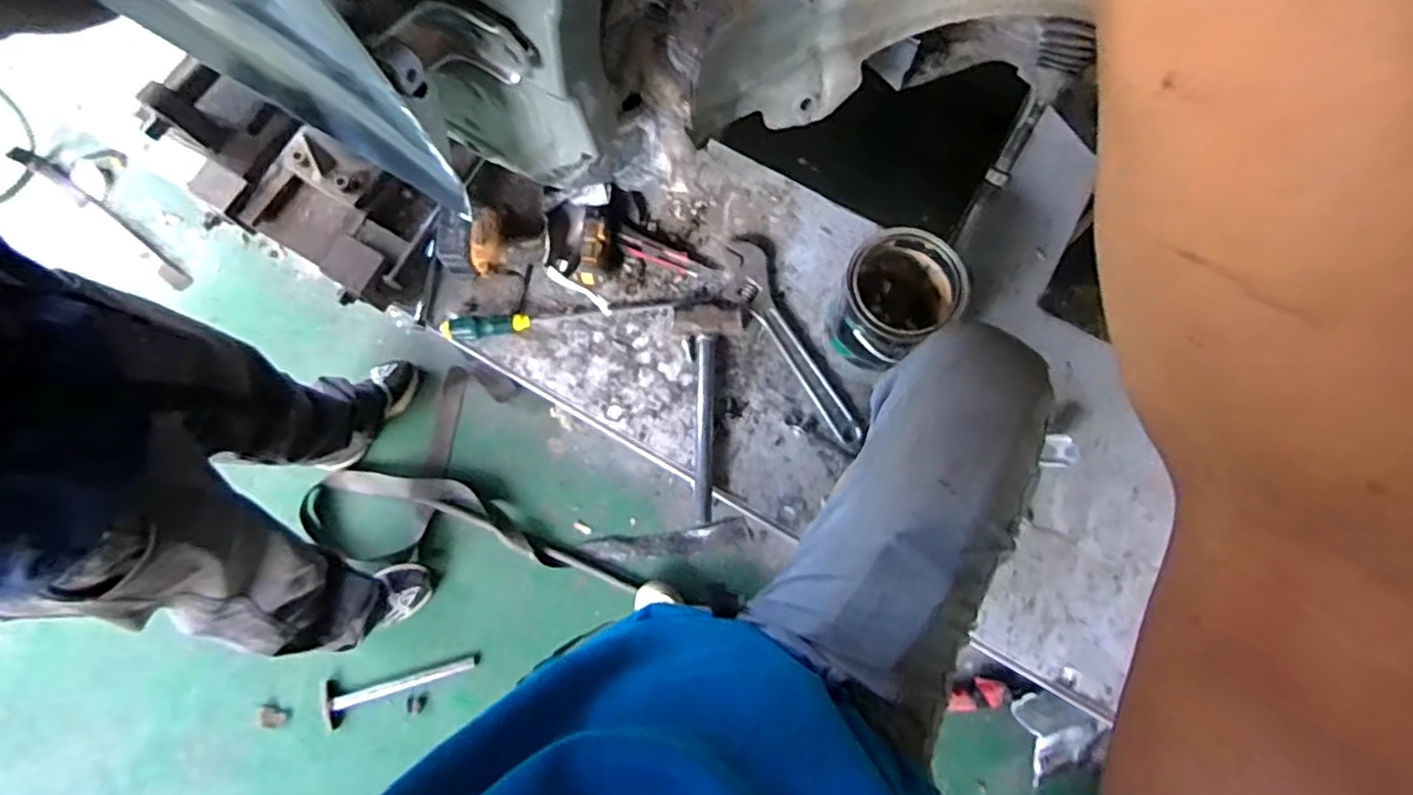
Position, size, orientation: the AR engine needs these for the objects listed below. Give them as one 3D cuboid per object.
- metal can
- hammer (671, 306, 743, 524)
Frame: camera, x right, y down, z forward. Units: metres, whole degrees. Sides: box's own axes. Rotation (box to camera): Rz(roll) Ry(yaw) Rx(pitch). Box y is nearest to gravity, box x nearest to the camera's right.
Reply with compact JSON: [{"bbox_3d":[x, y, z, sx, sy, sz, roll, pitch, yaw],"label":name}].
[{"bbox_3d":[0.257,-0.139,0.933,0.166,0.151,0.147,-27,79,-7],"label":"metal can"},{"bbox_3d":[0.009,0.018,0.945,0.097,0.041,0.314,-3,77,-1],"label":"hammer"}]

